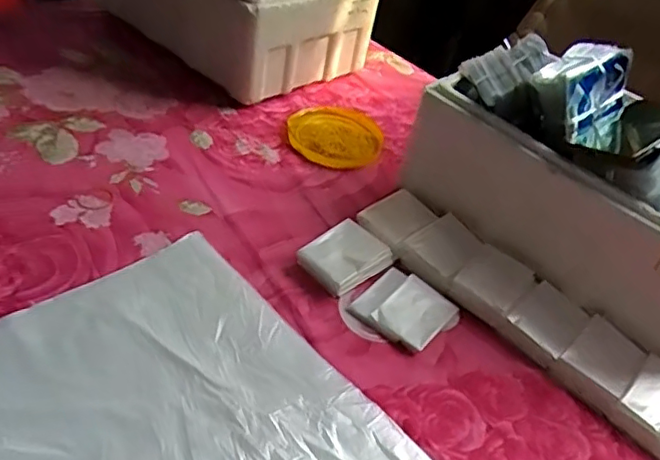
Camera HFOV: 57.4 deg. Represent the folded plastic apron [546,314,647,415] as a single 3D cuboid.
[{"bbox_3d":[0.272,0.135,0.607,0.086,0.022,0.065,-24,52,-36],"label":"folded plastic apron"}]

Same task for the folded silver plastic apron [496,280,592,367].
[{"bbox_3d":[0.225,0.097,0.629,0.081,0.020,0.061,-27,54,-38],"label":"folded silver plastic apron"}]

